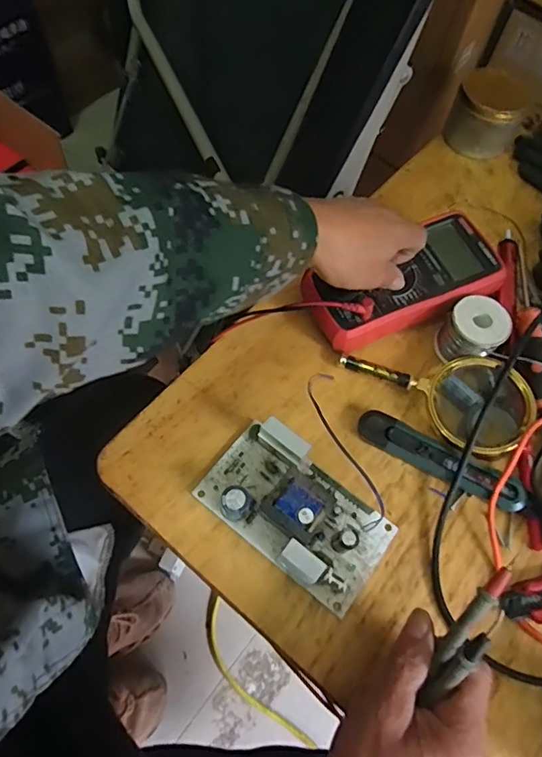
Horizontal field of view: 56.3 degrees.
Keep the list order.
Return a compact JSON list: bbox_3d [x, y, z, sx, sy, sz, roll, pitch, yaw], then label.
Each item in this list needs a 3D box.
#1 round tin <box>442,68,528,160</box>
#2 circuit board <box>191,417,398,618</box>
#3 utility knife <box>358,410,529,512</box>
[{"bbox_3d":[0.263,-0.320,0.611,0.086,0.056,0.098,25,65,8],"label":"round tin"},{"bbox_3d":[0.021,0.102,0.397,0.150,0.041,0.081,36,67,13],"label":"circuit board"},{"bbox_3d":[0.145,0.071,0.437,0.145,0.019,0.029,28,65,9],"label":"utility knife"}]

